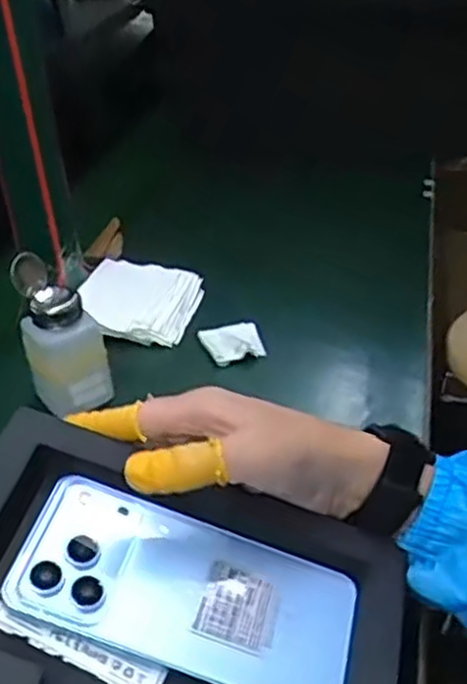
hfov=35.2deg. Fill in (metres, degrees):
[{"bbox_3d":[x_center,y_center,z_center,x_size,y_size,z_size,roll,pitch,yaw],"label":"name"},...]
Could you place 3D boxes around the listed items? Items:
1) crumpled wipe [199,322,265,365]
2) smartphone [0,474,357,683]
[{"bbox_3d":[0.001,0.001,0.677,0.050,0.019,0.051,-15,35,-17],"label":"crumpled wipe"},{"bbox_3d":[-0.021,0.119,0.356,0.161,0.005,0.074,22,45,0],"label":"smartphone"}]

